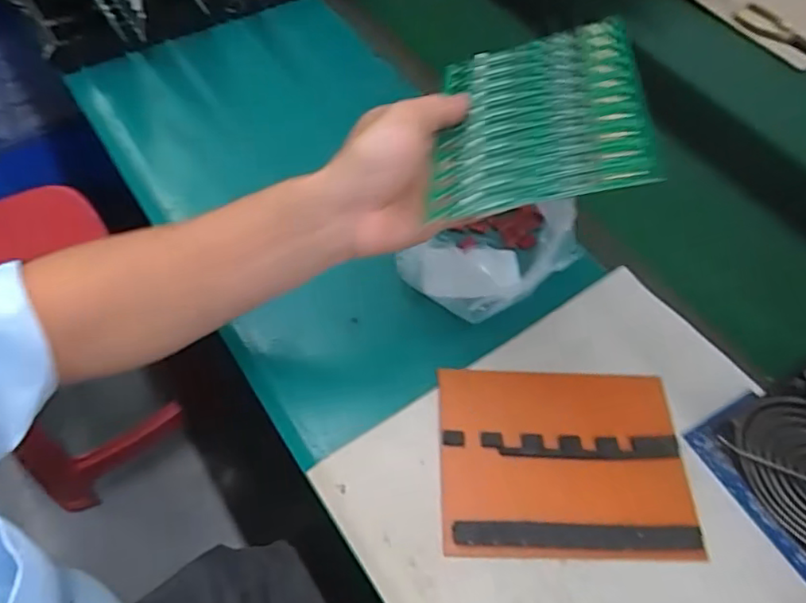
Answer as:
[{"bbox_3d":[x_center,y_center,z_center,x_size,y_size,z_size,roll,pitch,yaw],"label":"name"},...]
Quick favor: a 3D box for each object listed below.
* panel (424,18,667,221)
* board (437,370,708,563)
[{"bbox_3d":[0.078,-0.113,0.359,0.119,0.007,0.153,-8,52,18],"label":"panel"},{"bbox_3d":[0.112,0.110,0.416,0.168,0.008,0.131,3,56,-3],"label":"board"}]

